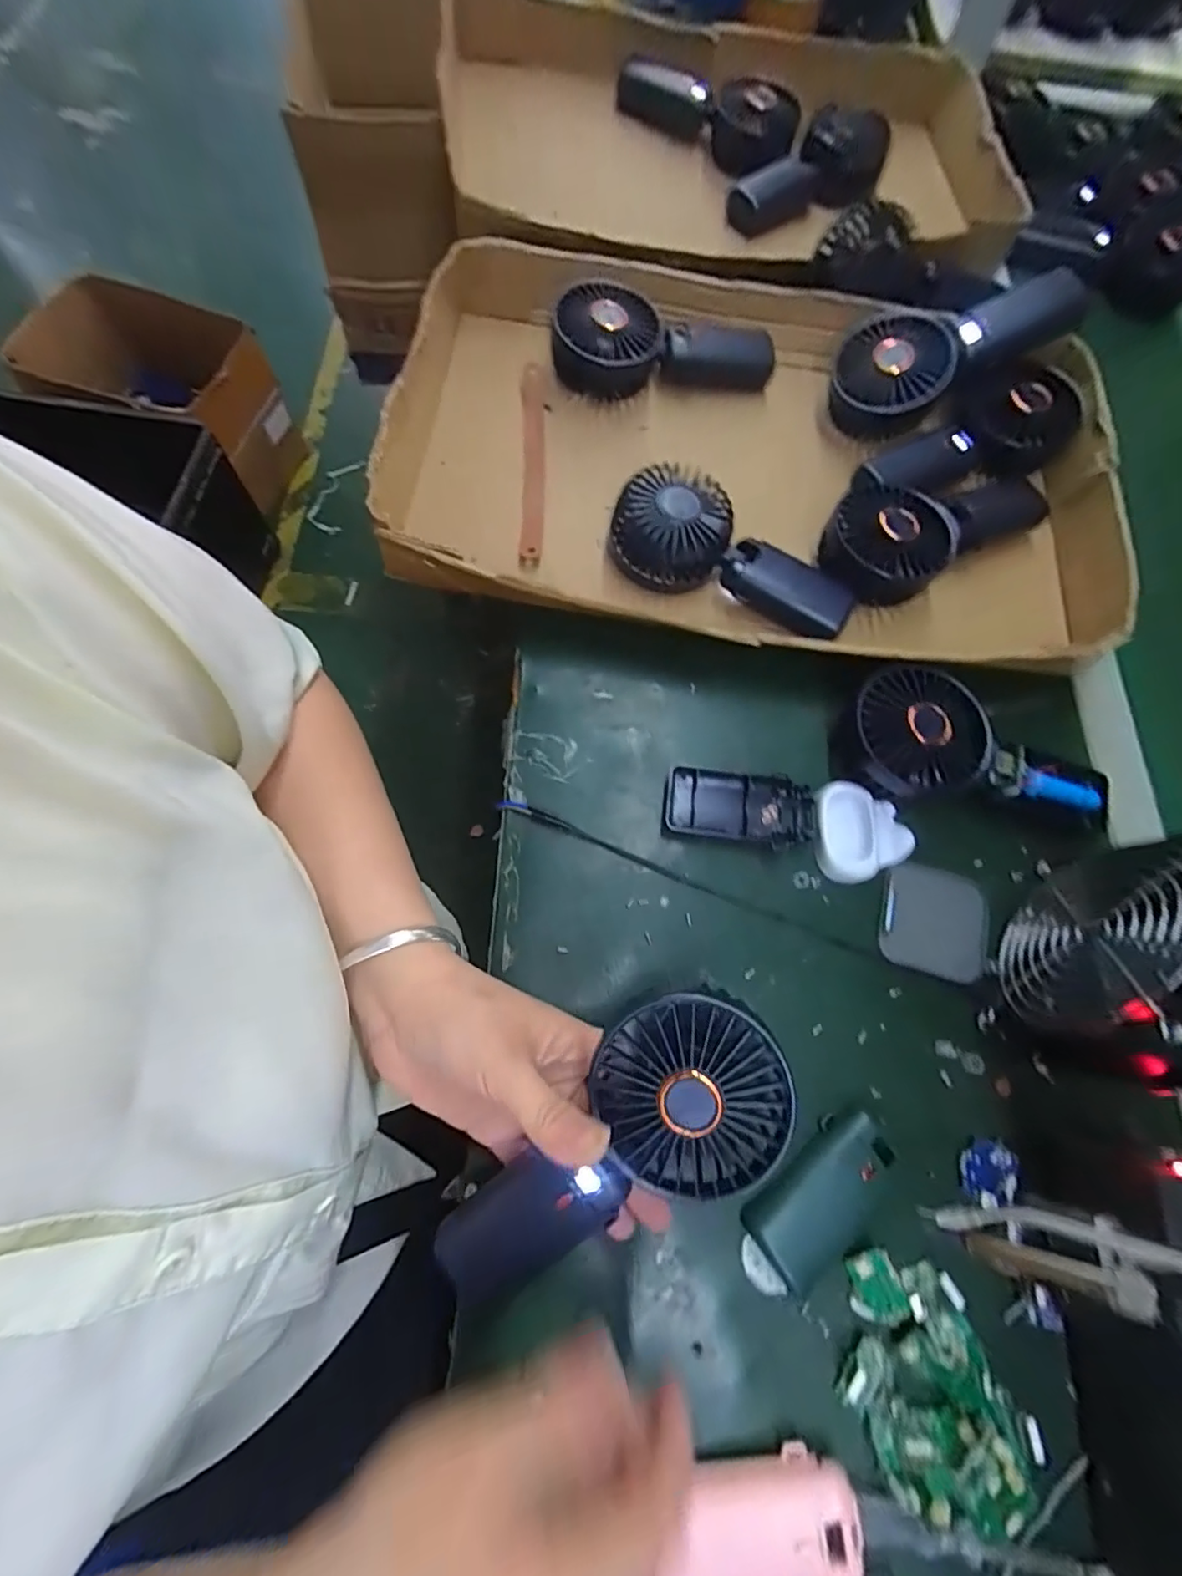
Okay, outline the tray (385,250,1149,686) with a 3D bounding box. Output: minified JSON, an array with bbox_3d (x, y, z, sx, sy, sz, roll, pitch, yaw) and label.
[{"bbox_3d":[0.121,-0.260,0.450,0.519,0.081,0.354,9,71,-1],"label":"tray"}]

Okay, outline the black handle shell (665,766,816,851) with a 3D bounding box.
[{"bbox_3d":[0.096,0.013,0.377,0.093,0.014,0.046,4,71,1],"label":"black handle shell"}]

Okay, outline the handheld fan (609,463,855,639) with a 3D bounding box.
[{"bbox_3d":[0.098,-0.161,0.415,0.179,0.047,0.081,33,73,8],"label":"handheld fan"}]

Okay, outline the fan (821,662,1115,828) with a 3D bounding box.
[{"bbox_3d":[0.255,-0.028,0.382,0.184,0.039,0.089,8,71,0],"label":"fan"}]

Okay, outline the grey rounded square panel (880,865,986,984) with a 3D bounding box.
[{"bbox_3d":[0.216,0.084,0.366,0.065,0.007,0.063,16,72,5],"label":"grey rounded square panel"}]

